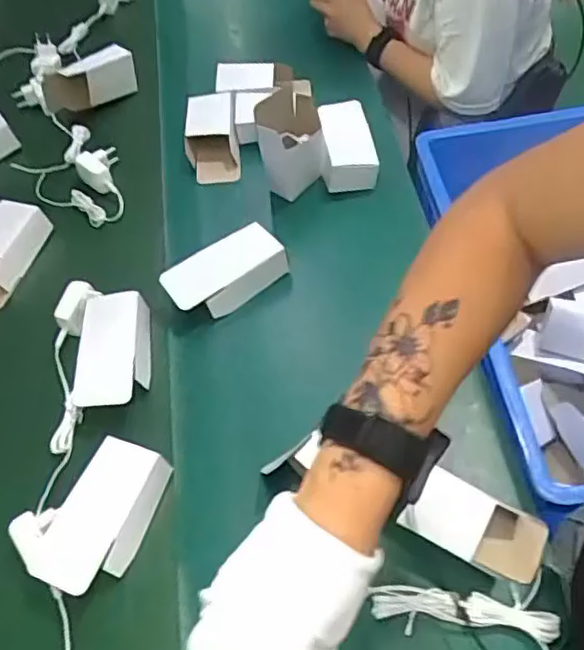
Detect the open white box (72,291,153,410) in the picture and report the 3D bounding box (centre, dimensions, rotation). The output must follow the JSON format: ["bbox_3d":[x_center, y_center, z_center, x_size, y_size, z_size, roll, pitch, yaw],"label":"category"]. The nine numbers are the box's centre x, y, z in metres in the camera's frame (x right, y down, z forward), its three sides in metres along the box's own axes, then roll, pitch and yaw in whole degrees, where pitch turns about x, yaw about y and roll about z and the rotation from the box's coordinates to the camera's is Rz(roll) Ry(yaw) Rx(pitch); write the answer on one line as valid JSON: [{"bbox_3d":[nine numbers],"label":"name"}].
[{"bbox_3d":[-0.203,0.030,0.720,0.083,0.050,0.145,-1,58,-4],"label":"open white box"}]

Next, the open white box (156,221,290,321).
[{"bbox_3d":[-0.078,-0.062,0.754,0.140,0.044,0.068,-30,64,-20],"label":"open white box"}]

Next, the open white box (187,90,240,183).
[{"bbox_3d":[-0.116,-0.275,0.917,0.079,0.055,0.148,-1,58,-4],"label":"open white box"}]

